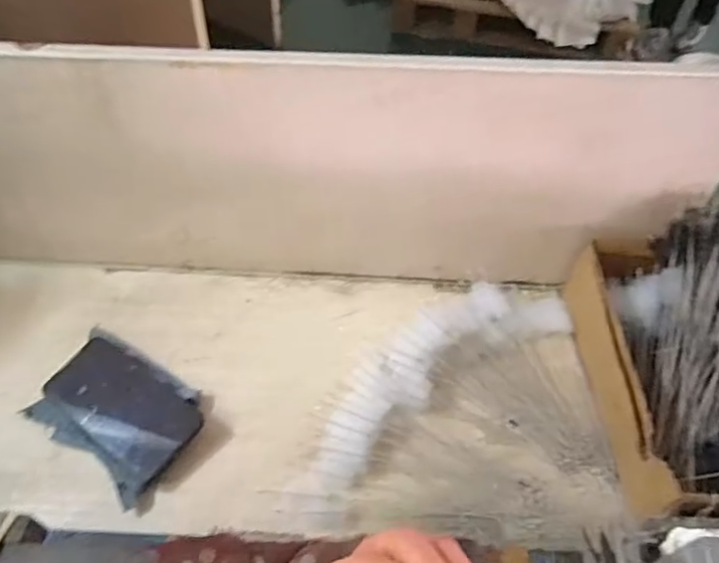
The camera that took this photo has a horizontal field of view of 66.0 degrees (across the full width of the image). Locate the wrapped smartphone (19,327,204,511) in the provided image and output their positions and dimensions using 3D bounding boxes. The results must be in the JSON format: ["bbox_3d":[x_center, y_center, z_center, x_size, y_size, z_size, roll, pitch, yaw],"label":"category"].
[{"bbox_3d":[-0.236,0.123,0.541,0.158,0.020,0.111,28,54,19],"label":"wrapped smartphone"}]

